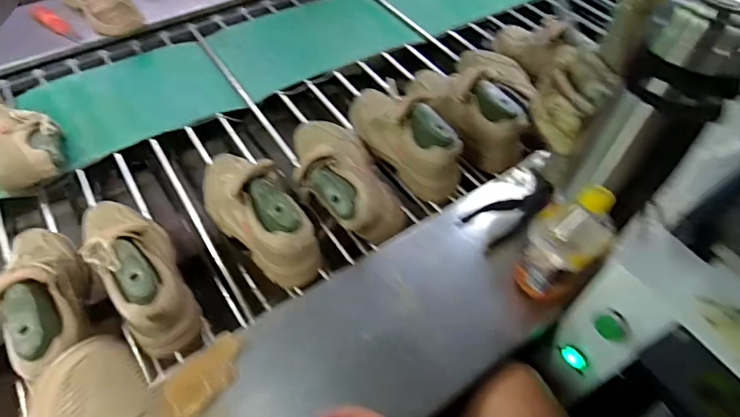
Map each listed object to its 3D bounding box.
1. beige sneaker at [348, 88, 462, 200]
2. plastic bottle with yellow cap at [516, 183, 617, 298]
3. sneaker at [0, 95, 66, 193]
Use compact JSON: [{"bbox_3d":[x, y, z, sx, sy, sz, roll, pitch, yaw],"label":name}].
[{"bbox_3d":[0.061,-0.149,0.846,0.096,0.123,0.290,-31,61,-21],"label":"beige sneaker"},{"bbox_3d":[0.264,0.046,0.614,0.096,0.175,0.086,36,62,21],"label":"plastic bottle with yellow cap"},{"bbox_3d":[-0.660,-0.134,0.853,0.235,0.094,0.130,39,63,23],"label":"sneaker"}]

